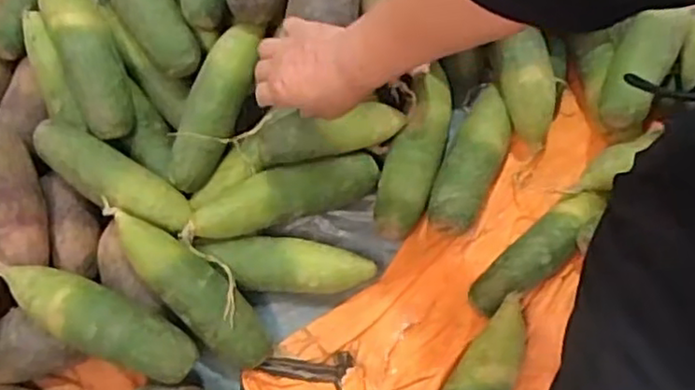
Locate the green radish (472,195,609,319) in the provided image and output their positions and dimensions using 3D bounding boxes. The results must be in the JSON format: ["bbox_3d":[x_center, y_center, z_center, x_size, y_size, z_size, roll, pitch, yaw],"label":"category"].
[{"bbox_3d":[0.200,0.063,0.701,0.174,0.051,0.049,-40,72,-12],"label":"green radish"}]

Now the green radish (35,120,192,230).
[{"bbox_3d":[-0.249,-0.020,0.702,0.182,0.048,0.058,31,73,13],"label":"green radish"}]

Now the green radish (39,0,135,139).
[{"bbox_3d":[-0.280,-0.158,0.706,0.061,0.054,0.193,-24,87,-7],"label":"green radish"}]

